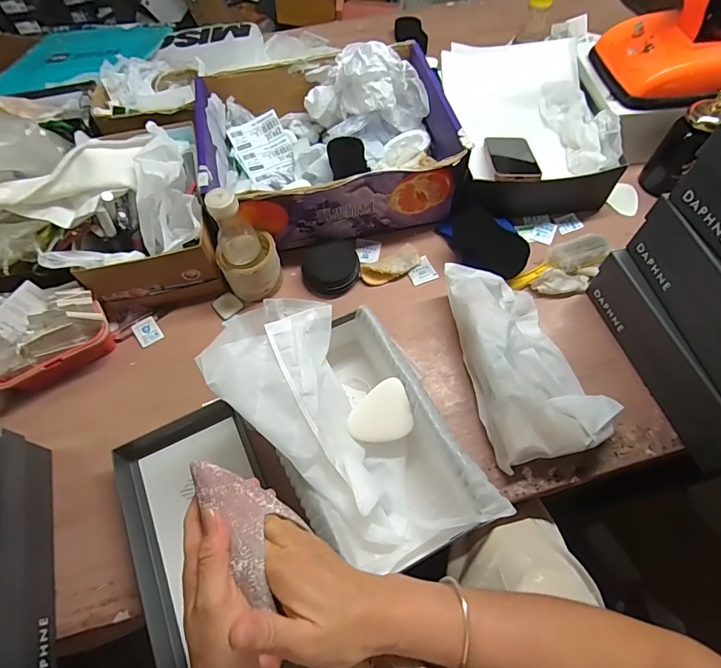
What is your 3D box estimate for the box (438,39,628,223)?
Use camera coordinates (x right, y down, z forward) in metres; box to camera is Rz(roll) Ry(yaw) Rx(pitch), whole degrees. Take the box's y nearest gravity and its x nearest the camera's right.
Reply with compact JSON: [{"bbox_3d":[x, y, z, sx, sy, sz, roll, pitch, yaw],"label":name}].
[{"bbox_3d":[0.289,-0.372,0.761,0.249,0.108,0.327,-7,62,-2],"label":"box"}]

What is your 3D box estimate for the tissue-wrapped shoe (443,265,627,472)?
[{"bbox_3d":[0.216,0.020,0.585,0.144,0.067,0.290,-14,63,-5],"label":"tissue-wrapped shoe"}]

